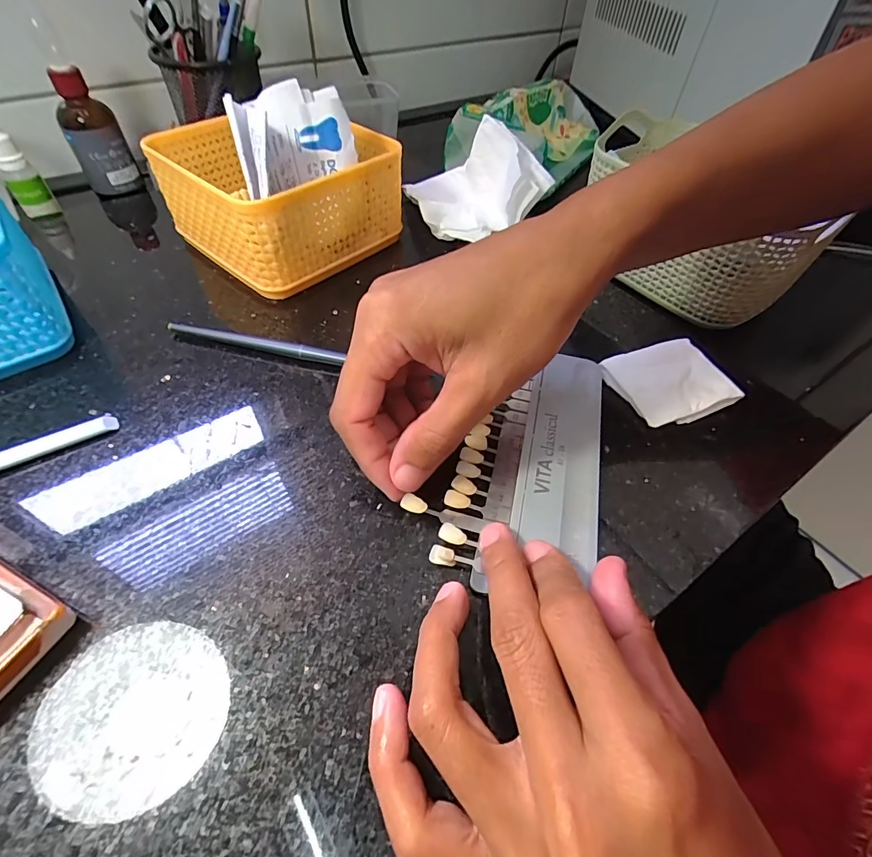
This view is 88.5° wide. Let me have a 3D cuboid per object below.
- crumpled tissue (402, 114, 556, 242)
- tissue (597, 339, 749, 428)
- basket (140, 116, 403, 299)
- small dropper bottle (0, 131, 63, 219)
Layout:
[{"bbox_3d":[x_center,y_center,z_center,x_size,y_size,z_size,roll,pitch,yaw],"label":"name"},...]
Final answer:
[{"bbox_3d":[0.032,-0.195,0.352,0.108,0.054,0.098,-5,52,-7],"label":"crumpled tissue"},{"bbox_3d":[0.132,-0.027,0.255,0.058,0.012,0.052,-14,54,-14],"label":"tissue"},{"bbox_3d":[-0.111,-0.171,0.324,0.132,0.064,0.129,36,59,23],"label":"basket"},{"bbox_3d":[-0.330,-0.203,0.354,0.024,0.063,0.023,-35,61,-26],"label":"small dropper bottle"}]

